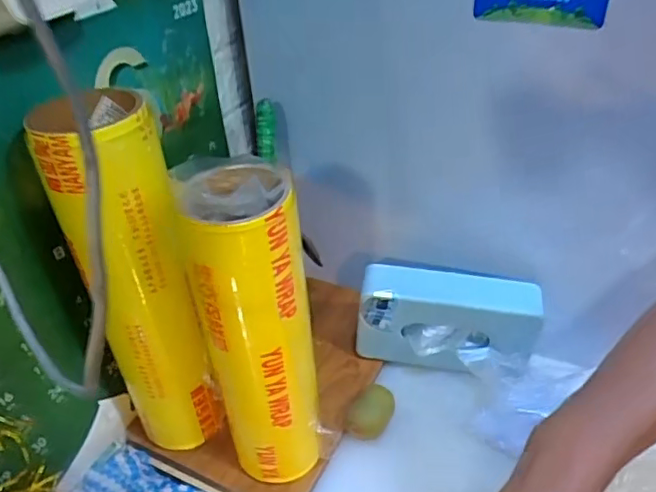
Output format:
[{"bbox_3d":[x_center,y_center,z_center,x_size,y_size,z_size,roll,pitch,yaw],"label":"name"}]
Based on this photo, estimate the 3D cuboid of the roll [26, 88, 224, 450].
[{"bbox_3d":[-0.170,0.039,0.532,0.094,0.351,0.107,-20,40,-20],"label":"roll"}]

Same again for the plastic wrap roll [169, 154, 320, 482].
[{"bbox_3d":[-0.062,0.078,0.500,0.078,0.317,0.085,-3,37,2],"label":"plastic wrap roll"}]

